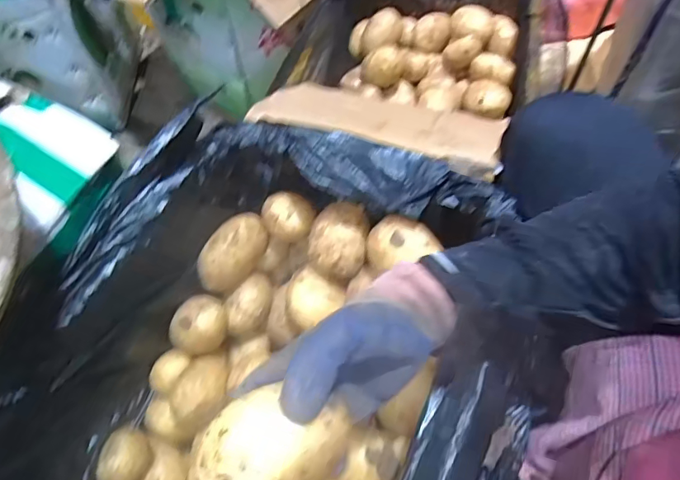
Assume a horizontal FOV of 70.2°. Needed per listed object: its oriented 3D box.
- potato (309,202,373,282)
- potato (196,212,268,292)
[{"bbox_3d":[-0.003,0.003,0.554,0.067,0.061,0.068,-3,55,4],"label":"potato"},{"bbox_3d":[-0.123,0.014,0.564,0.044,0.042,0.095,35,65,26],"label":"potato"}]

